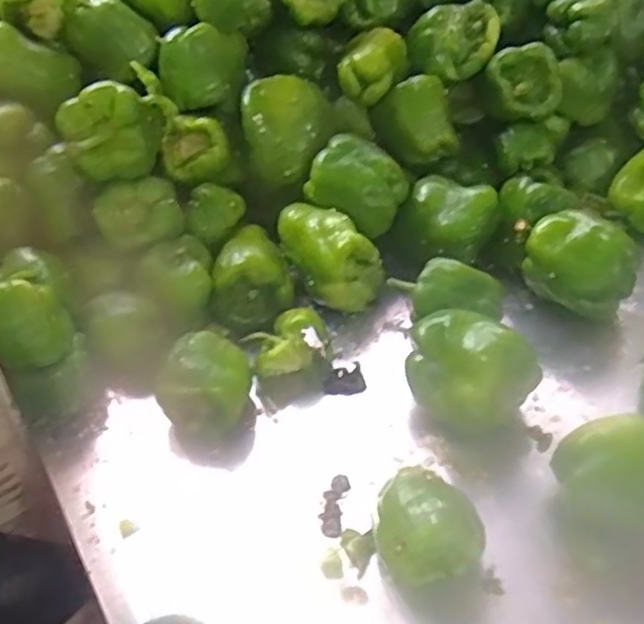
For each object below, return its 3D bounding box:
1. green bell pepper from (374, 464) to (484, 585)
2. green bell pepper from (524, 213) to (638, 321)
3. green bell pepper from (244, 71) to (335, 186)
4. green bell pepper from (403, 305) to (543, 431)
[{"bbox_3d":[0.076,0.155,0.514,0.072,0.064,0.076,-1,45,1],"label":"green bell pepper"},{"bbox_3d":[0.249,-0.041,0.696,0.066,0.083,0.094,-31,52,-26],"label":"green bell pepper"},{"bbox_3d":[-0.033,-0.186,0.729,0.091,0.079,0.070,-5,45,-3],"label":"green bell pepper"},{"bbox_3d":[0.121,0.050,0.607,0.086,0.080,0.105,-26,50,-22],"label":"green bell pepper"}]

